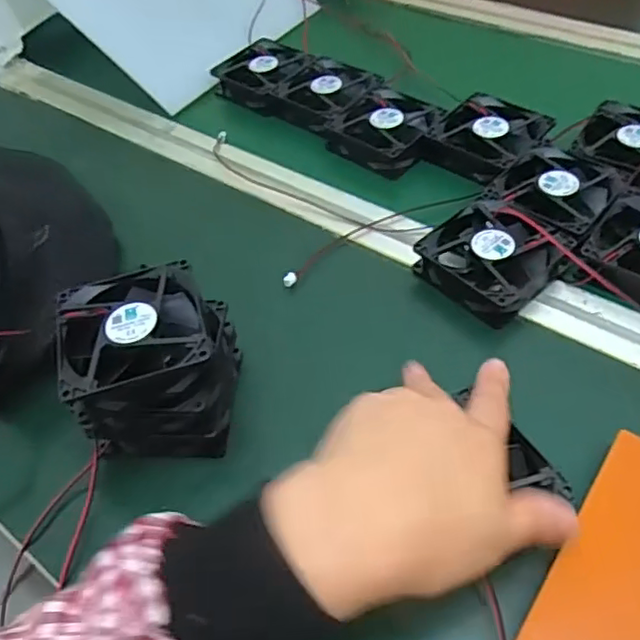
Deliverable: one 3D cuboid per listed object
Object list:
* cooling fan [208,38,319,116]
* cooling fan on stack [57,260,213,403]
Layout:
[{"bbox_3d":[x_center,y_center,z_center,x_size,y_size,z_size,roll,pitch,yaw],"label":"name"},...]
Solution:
[{"bbox_3d":[-0.052,-0.249,0.612,0.088,0.027,0.075,31,61,24],"label":"cooling fan"},{"bbox_3d":[-0.106,0.006,0.347,0.081,0.024,0.084,-17,54,-8],"label":"cooling fan on stack"}]

